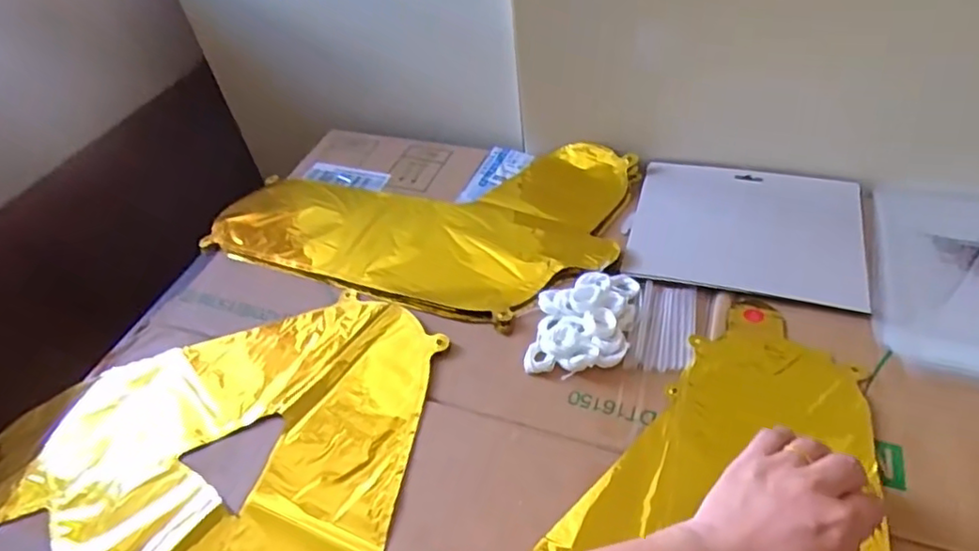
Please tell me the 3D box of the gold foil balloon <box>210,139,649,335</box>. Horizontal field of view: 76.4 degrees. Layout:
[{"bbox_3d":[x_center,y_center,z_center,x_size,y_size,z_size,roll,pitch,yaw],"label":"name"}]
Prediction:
[{"bbox_3d":[-0.068,-0.036,0.599,0.416,0.030,0.214,-5,41,5],"label":"gold foil balloon"}]

